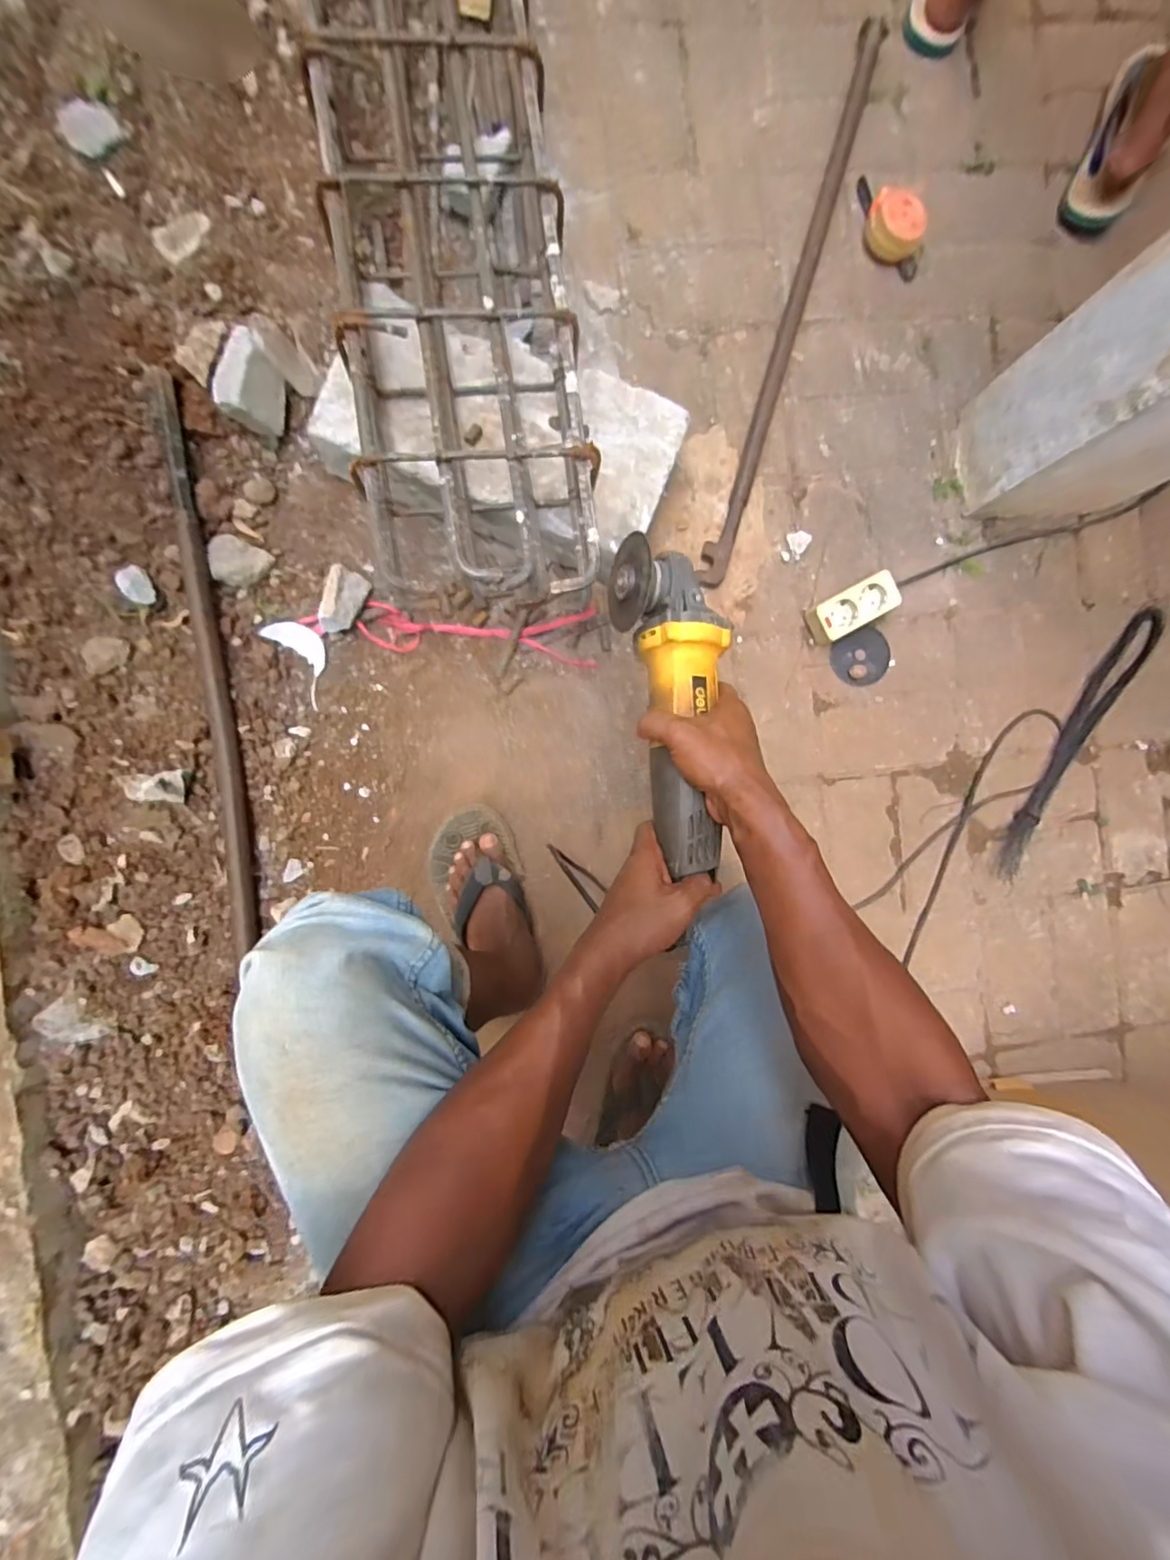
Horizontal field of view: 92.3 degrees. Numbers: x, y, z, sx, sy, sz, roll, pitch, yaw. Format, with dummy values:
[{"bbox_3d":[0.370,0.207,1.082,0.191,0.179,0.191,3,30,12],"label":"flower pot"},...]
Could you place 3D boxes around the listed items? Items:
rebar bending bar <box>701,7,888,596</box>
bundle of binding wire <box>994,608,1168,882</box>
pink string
[{"bbox_3d":[0.289,-0.655,0.772,0.038,0.027,0.810,18,88,-5],"label":"rebar bending bar"},{"bbox_3d":[0.731,-0.061,0.826,0.072,0.036,0.474,35,87,-4],"label":"bundle of binding wire"},{"bbox_3d":[-0.173,-0.194,0.735,0.379,0.037,0.074,1,90,-6],"label":"pink string"}]

